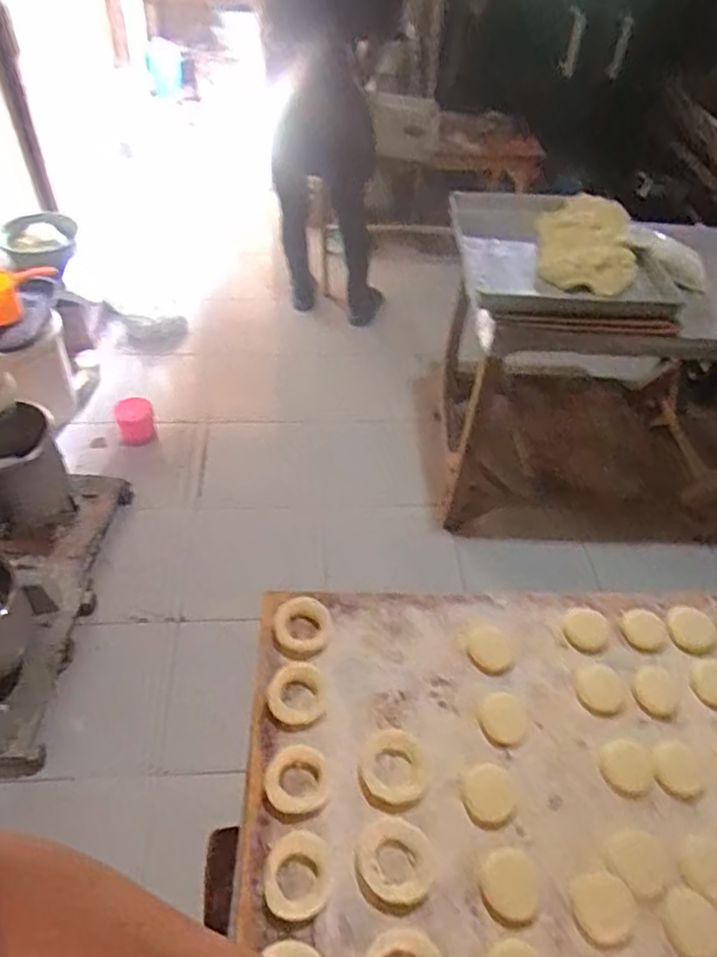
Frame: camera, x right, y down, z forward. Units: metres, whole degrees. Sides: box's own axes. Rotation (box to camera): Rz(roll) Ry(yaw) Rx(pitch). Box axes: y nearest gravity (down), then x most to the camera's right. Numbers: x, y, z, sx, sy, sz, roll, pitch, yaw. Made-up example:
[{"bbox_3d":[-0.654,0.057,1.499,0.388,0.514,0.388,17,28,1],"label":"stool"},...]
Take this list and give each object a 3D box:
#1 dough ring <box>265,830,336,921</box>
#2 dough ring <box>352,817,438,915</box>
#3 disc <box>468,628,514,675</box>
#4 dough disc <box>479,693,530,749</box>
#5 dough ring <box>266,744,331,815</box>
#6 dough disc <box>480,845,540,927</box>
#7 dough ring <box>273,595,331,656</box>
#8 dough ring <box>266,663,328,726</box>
[{"bbox_3d":[-0.051,0.344,0.564,0.060,0.009,0.065,2,47,-2],"label":"dough ring"},{"bbox_3d":[0.034,0.344,0.575,0.072,0.008,0.070,2,47,-2],"label":"dough ring"},{"bbox_3d":[0.148,0.193,0.723,0.050,0.006,0.051,2,47,-2],"label":"disc"},{"bbox_3d":[0.151,0.250,0.670,0.050,0.004,0.055,2,47,-2],"label":"dough disc"},{"bbox_3d":[-0.058,0.289,0.621,0.060,0.007,0.059,2,47,-2],"label":"dough ring"},{"bbox_3d":[0.135,0.360,0.573,0.050,0.005,0.057,6,47,2],"label":"dough disc"},{"bbox_3d":[-0.062,0.165,0.725,0.062,0.013,0.066,2,47,-2],"label":"dough ring"},{"bbox_3d":[-0.064,0.226,0.677,0.061,0.009,0.065,2,47,-2],"label":"dough ring"}]

